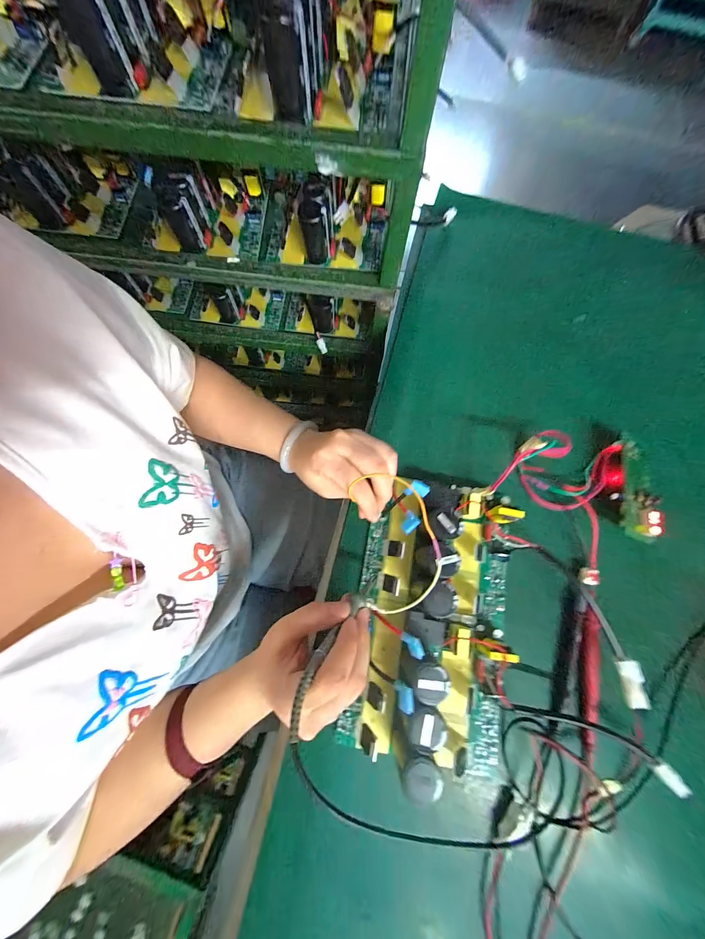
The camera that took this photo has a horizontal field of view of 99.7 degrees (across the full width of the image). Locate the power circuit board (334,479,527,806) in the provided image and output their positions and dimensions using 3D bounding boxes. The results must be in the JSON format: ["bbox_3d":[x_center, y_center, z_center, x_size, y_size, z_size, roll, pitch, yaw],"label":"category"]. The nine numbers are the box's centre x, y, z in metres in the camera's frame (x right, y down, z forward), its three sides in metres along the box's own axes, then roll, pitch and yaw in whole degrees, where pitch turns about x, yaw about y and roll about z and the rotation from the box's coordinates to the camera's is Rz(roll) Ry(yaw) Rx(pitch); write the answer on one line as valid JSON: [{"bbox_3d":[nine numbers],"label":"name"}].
[{"bbox_3d":[0.075,0.127,0.263,0.136,0.055,0.235,11,76,1],"label":"power circuit board"}]

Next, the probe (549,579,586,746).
[{"bbox_3d":[0.197,0.169,0.270,0.016,0.012,0.123,18,76,3],"label":"probe"}]

